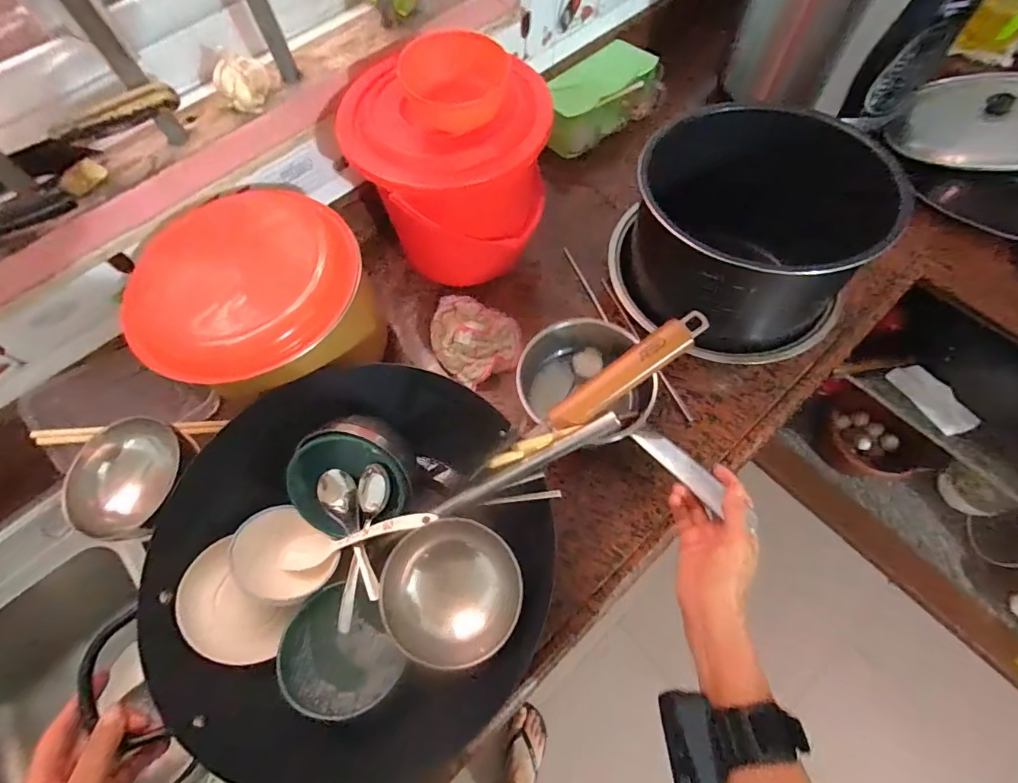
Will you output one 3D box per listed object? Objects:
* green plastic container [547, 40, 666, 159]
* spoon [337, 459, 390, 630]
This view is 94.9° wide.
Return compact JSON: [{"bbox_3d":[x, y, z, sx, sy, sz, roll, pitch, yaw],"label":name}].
[{"bbox_3d":[0.138,-0.452,0.720,0.216,0.060,0.102,-37,69,-13],"label":"green plastic container"},{"bbox_3d":[-0.152,0.153,0.470,0.033,0.014,0.157,8,67,6],"label":"spoon"}]

